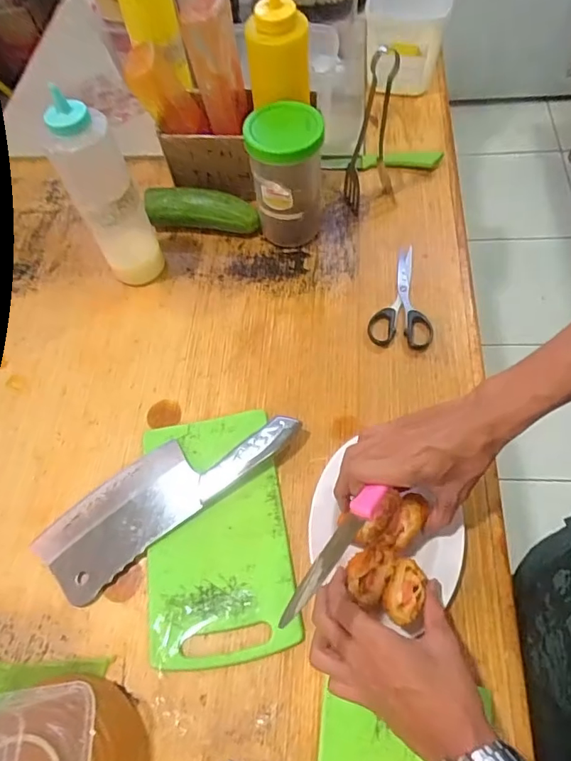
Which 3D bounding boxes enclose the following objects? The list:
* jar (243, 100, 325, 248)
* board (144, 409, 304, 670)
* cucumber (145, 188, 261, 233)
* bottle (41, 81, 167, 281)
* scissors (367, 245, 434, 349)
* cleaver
[{"bbox_3d":[0.002,-0.243,0.609,0.081,0.159,0.081,-2,62,3],"label":"jar"},{"bbox_3d":[-0.068,0.146,0.491,0.136,0.010,0.234,-9,62,-1],"label":"board"},{"bbox_3d":[-0.111,-0.231,0.672,0.151,0.049,0.047,4,63,6],"label":"cucumber"},{"bbox_3d":[-0.202,-0.205,0.560,0.068,0.231,0.060,-28,64,-11],"label":"bottle"},{"bbox_3d":[0.144,-0.106,0.611,0.072,0.009,0.152,5,63,7],"label":"scissors"},{"bbox_3d":[-0.121,0.105,0.506,0.269,0.029,0.089,-35,65,-13],"label":"cleaver"}]

